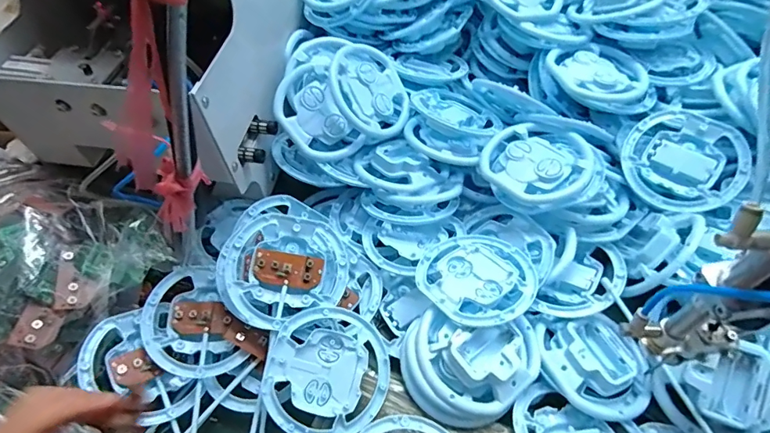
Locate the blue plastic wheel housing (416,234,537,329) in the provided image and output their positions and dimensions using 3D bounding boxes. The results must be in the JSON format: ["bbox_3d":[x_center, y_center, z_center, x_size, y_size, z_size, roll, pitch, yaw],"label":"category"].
[{"bbox_3d":[0.081,0.053,0.395,0.101,0.022,0.097,-1,56,2],"label":"blue plastic wheel housing"}]

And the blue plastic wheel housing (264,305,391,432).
[{"bbox_3d":[-0.048,0.131,0.370,0.103,0.010,0.103,3,70,-7],"label":"blue plastic wheel housing"}]

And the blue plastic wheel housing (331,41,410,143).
[{"bbox_3d":[-0.014,-0.139,0.481,0.101,0.014,0.092,7,77,-33],"label":"blue plastic wheel housing"}]

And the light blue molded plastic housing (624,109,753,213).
[{"bbox_3d":[0.290,-0.052,0.433,0.105,0.022,0.099,26,86,17],"label":"light blue molded plastic housing"}]

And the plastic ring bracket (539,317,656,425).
[{"bbox_3d":[0.180,0.129,0.377,0.087,0.024,0.084,-1,56,2],"label":"plastic ring bracket"}]

